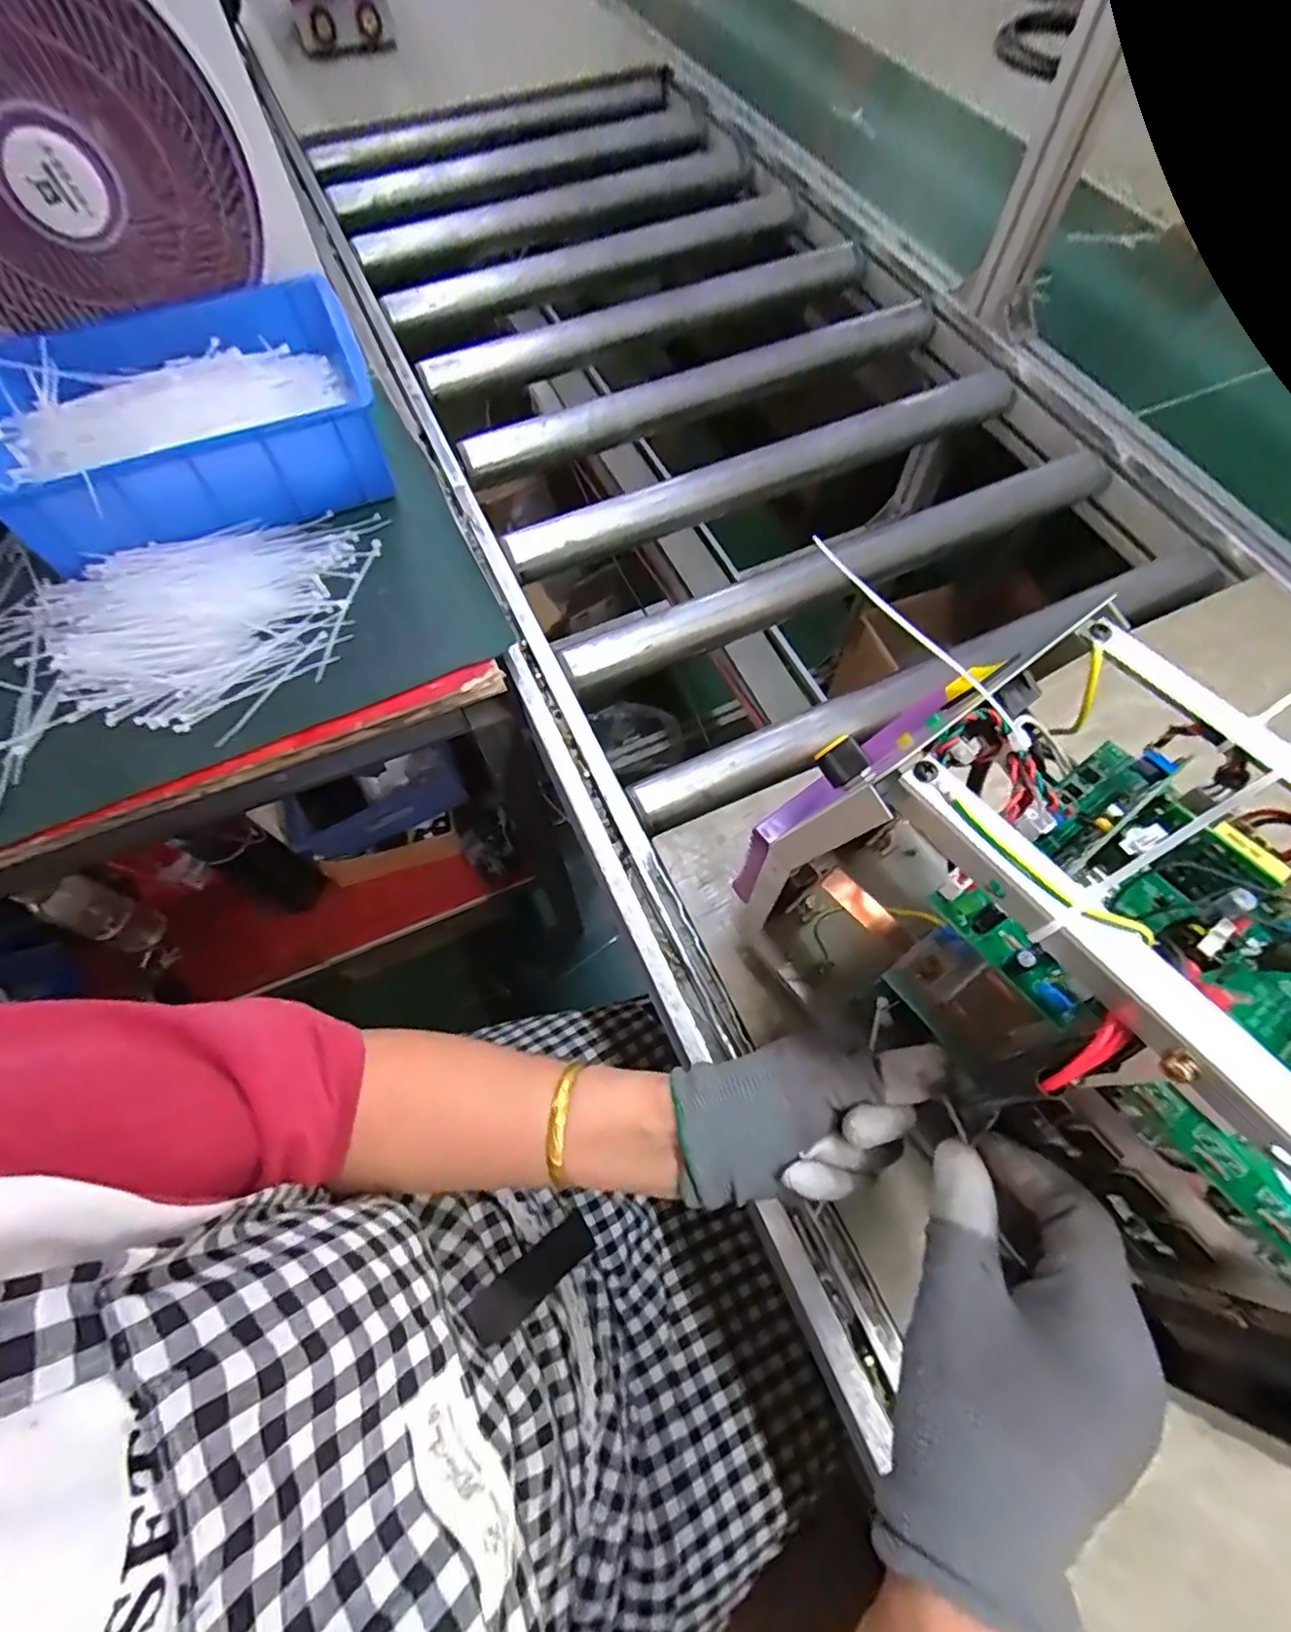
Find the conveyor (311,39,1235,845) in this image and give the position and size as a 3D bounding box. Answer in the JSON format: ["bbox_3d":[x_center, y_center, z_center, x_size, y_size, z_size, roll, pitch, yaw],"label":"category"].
[{"bbox_3d":[0.024,-0.636,0.827,0.638,0.094,1.225,-20,65,-10],"label":"conveyor"}]

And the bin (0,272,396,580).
[{"bbox_3d":[-0.382,-0.332,0.549,0.284,0.101,0.222,-21,67,-9],"label":"bin"}]

